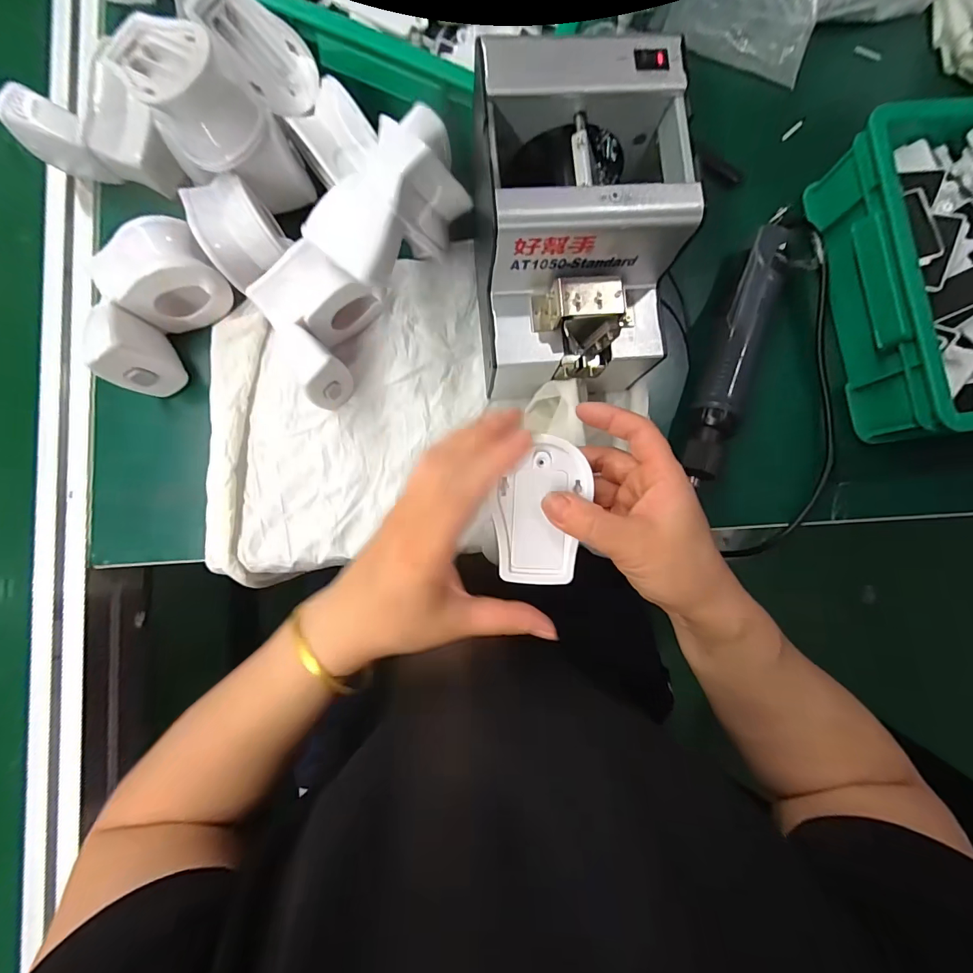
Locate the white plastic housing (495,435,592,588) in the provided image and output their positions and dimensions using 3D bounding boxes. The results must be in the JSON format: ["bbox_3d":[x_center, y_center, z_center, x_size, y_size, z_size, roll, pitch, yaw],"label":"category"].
[{"bbox_3d":[0.032,0.015,0.256,0.053,0.015,0.086,11,84,-4],"label":"white plastic housing"}]

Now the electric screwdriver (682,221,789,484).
[{"bbox_3d":[0.212,-0.116,0.372,0.033,0.039,0.228,21,83,-3],"label":"electric screwdriver"}]

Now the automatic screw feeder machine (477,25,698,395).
[{"bbox_3d":[0.060,-0.170,0.310,0.126,0.134,0.175,-6,85,-5],"label":"automatic screw feeder machine"}]

